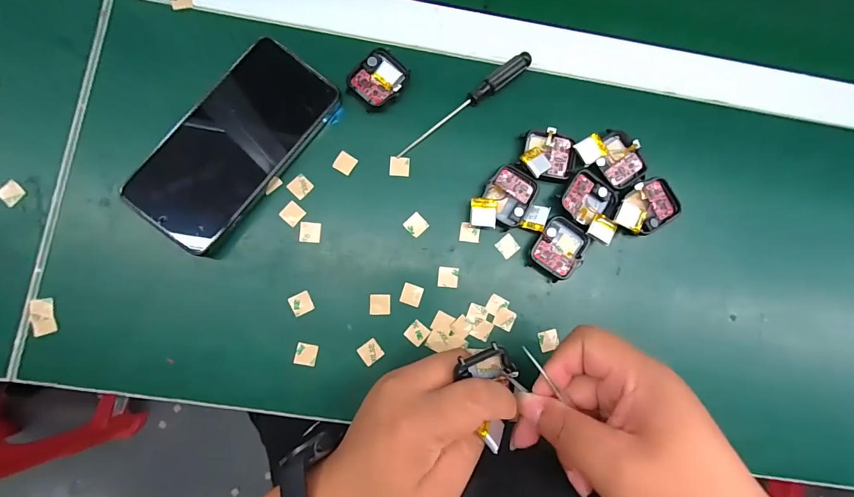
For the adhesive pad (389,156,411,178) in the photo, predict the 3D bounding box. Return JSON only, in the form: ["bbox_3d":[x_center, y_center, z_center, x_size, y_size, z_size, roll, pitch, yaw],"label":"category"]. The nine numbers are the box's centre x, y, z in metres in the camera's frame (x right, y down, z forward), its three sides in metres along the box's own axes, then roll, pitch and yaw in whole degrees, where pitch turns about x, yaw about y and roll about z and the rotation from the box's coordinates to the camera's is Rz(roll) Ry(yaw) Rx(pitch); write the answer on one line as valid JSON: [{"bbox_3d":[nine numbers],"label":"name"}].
[{"bbox_3d":[-0.021,-0.065,0.294,0.017,0.004,0.016,4,85,-4],"label":"adhesive pad"}]

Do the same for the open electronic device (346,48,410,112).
[{"bbox_3d":[-0.038,-0.132,0.293,0.038,0.009,0.045,43,84,1],"label":"open electronic device"}]

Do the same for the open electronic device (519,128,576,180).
[{"bbox_3d":[0.095,-0.075,0.296,0.043,0.018,0.040,0,85,-4],"label":"open electronic device"}]

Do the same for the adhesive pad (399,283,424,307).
[{"bbox_3d":[-0.012,0.036,0.286,0.015,0.004,0.015,18,84,-2],"label":"adhesive pad"}]

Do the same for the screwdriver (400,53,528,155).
[{"bbox_3d":[0.031,-0.114,0.296,0.130,0.012,0.012,-39,89,-6],"label":"screwdriver"}]

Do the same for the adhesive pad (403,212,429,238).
[{"bbox_3d":[-0.008,-0.019,0.290,0.015,0.004,0.016,-43,89,-6],"label":"adhesive pad"}]

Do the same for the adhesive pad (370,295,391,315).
[{"bbox_3d":[-0.036,0.043,0.283,0.015,0.004,0.015,1,85,-4],"label":"adhesive pad"}]

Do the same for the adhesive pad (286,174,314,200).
[{"bbox_3d":[-0.099,-0.048,0.288,0.016,0.004,0.016,41,84,0],"label":"adhesive pad"}]

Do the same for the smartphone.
[{"bbox_3d":[-0.143,-0.078,0.279,0.078,0.017,0.158,38,84,0],"label":"smartphone"}]

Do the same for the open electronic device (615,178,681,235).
[{"bbox_3d":[0.174,-0.032,0.295,0.057,0.015,0.037,-31,88,-6],"label":"open electronic device"}]

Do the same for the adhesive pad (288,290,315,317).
[{"bbox_3d":[-0.095,0.042,0.280,0.015,0.004,0.016,-27,87,-6],"label":"adhesive pad"}]

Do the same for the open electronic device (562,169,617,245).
[{"bbox_3d":[0.129,-0.034,0.292,0.047,0.011,0.044,31,84,-1],"label":"open electronic device"}]

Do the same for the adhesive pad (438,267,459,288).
[{"bbox_3d":[0.017,0.023,0.289,0.016,0.004,0.016,5,85,-3],"label":"adhesive pad"}]

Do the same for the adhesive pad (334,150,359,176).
[{"bbox_3d":[-0.064,-0.067,0.290,0.015,0.004,0.016,30,84,-1],"label":"adhesive pad"}]

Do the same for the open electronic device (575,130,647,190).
[{"bbox_3d":[0.148,-0.071,0.295,0.049,0.012,0.047,-25,87,-6],"label":"open electronic device"}]

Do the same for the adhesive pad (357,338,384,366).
[{"bbox_3d":[-0.042,0.078,0.280,0.016,0.004,0.016,-37,88,-6],"label":"adhesive pad"}]

